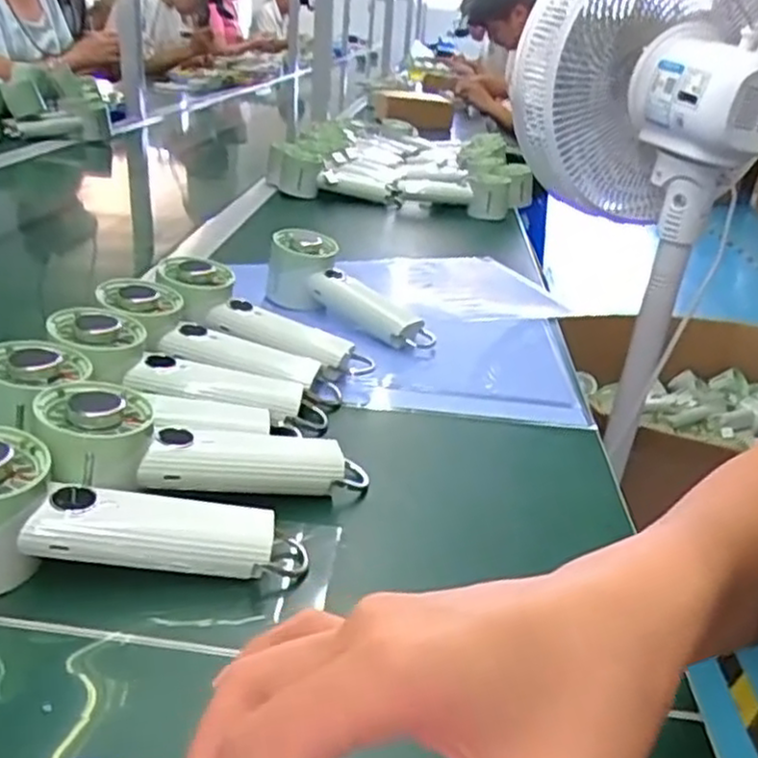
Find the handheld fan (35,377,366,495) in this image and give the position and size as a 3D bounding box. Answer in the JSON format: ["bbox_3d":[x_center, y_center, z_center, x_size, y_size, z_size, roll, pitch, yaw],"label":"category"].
[{"bbox_3d":[-0.098,0.043,0.443,0.198,0.038,0.063,12,21,-23],"label":"handheld fan"}]

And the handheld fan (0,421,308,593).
[{"bbox_3d":[-0.141,0.067,0.381,0.198,0.070,0.055,0,26,-11],"label":"handheld fan"}]

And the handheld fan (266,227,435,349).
[{"bbox_3d":[-0.029,-0.076,0.712,0.190,0.067,0.059,33,34,17],"label":"handheld fan"}]

